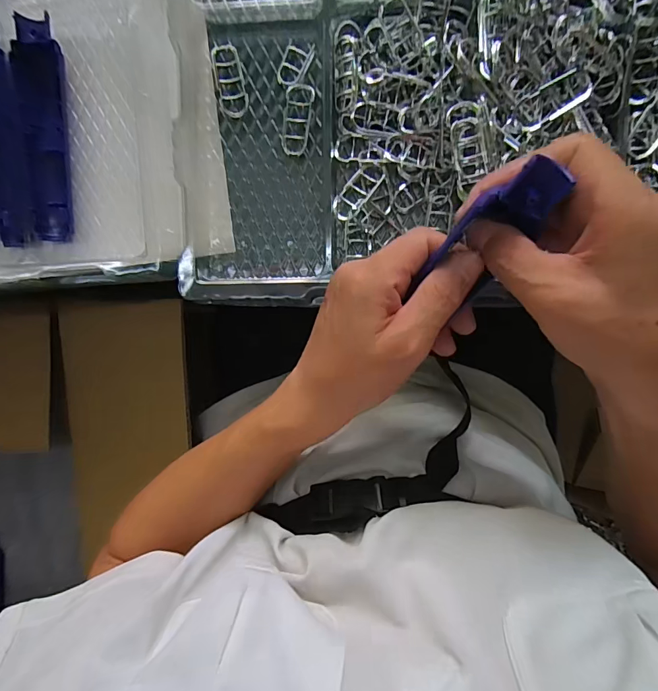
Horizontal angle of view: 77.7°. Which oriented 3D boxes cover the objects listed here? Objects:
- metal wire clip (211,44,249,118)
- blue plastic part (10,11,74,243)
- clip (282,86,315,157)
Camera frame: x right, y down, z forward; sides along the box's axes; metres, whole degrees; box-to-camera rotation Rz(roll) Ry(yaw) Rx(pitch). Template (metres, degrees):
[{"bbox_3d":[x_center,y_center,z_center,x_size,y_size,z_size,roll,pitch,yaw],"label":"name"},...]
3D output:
[{"bbox_3d":[-0.079,-0.211,0.324,0.023,0.007,0.056,-12,95,6],"label":"metal wire clip"},{"bbox_3d":[-0.232,-0.172,0.333,0.036,0.016,0.168,2,96,5],"label":"blue plastic part"},{"bbox_3d":[-0.024,-0.179,0.323,0.023,0.007,0.054,6,97,4],"label":"clip"}]

